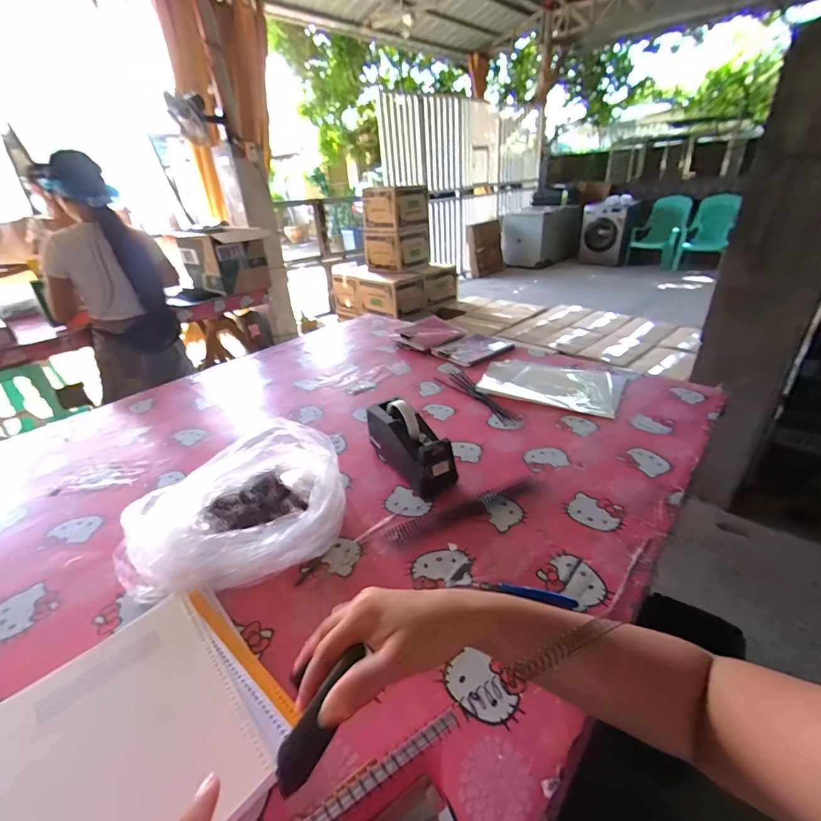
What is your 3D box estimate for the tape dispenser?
[{"bbox_3d":[-0.003,0.057,0.743,0.075,0.117,0.205,-21,35,-28],"label":"tape dispenser"}]

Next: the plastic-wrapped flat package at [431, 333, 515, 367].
[{"bbox_3d":[0.194,-0.197,1.265,0.235,0.014,0.184,-25,37,-33],"label":"plastic-wrapped flat package"}]

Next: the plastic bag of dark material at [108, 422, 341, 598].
[{"bbox_3d":[-0.270,0.143,0.625,0.317,0.110,0.229,-16,33,-21],"label":"plastic bag of dark material"}]

